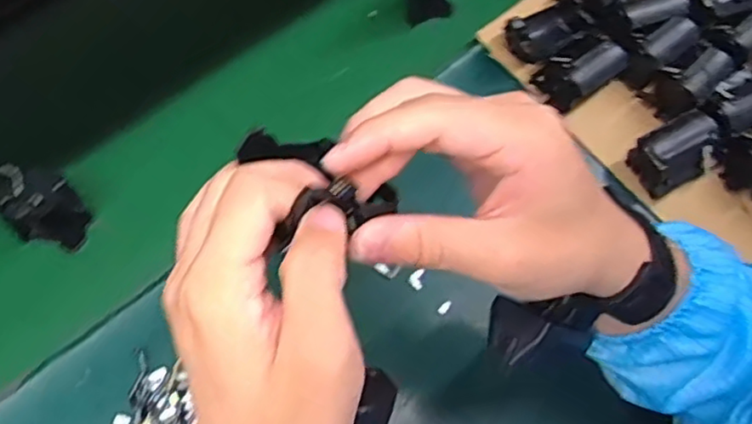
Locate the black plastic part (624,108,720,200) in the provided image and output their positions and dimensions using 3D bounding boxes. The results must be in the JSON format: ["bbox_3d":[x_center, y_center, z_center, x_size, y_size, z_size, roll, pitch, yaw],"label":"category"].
[{"bbox_3d":[0.250,-0.049,0.544,0.064,0.045,0.045,-27,71,-12],"label":"black plastic part"}]

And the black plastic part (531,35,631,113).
[{"bbox_3d":[0.177,-0.121,0.568,0.067,0.049,0.045,-33,73,-14],"label":"black plastic part"}]

